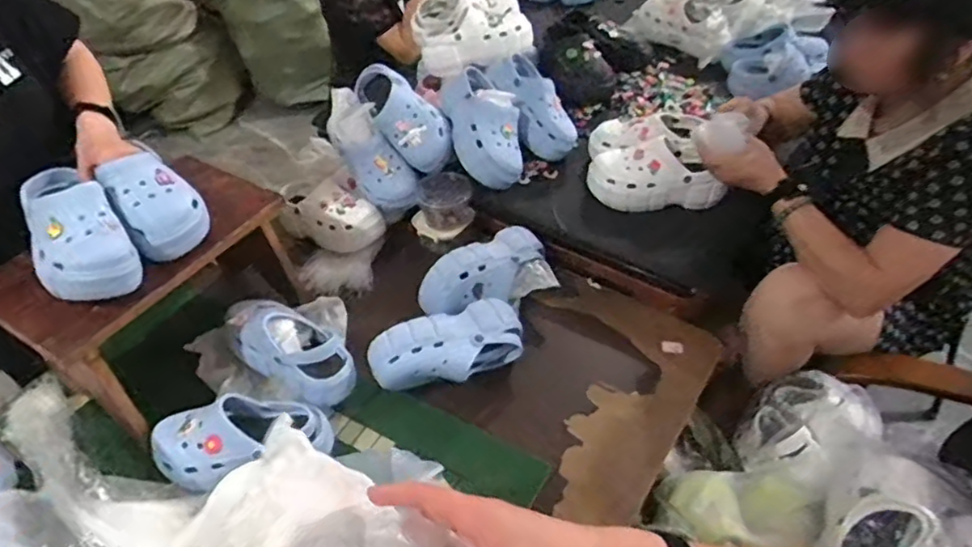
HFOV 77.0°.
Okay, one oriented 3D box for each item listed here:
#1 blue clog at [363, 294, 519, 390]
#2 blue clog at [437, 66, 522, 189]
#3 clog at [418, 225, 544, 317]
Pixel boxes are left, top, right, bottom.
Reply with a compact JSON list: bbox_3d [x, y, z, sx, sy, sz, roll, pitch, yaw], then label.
[{"bbox_3d":[-0.057,0.140,1.049,0.270,0.127,0.121,-20,48,-16],"label":"blue clog"},{"bbox_3d":[-0.002,-0.302,1.286,0.147,0.108,0.258,-13,81,-17],"label":"blue clog"},{"bbox_3d":[0.002,0.012,1.171,0.266,0.109,0.144,-23,49,-18],"label":"clog"}]

